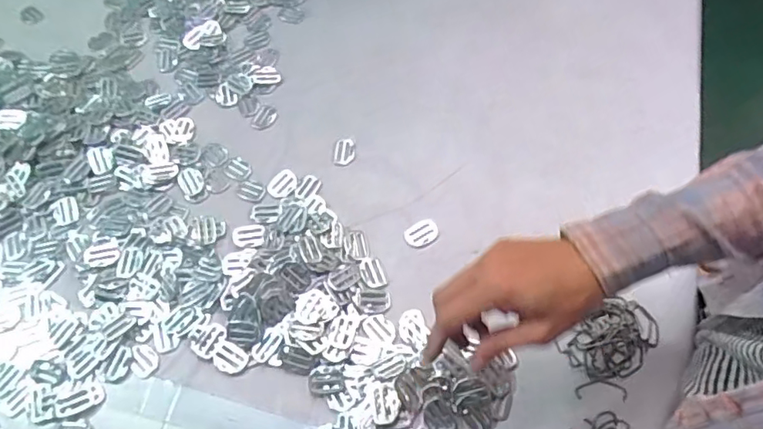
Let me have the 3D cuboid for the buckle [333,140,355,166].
[{"bbox_3d":[-0.043,-0.072,0.642,0.026,0.007,0.036,-3,62,1],"label":"buckle"}]

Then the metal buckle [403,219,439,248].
[{"bbox_3d":[0.042,0.020,0.594,0.036,0.004,0.027,-34,66,-14],"label":"metal buckle"}]

